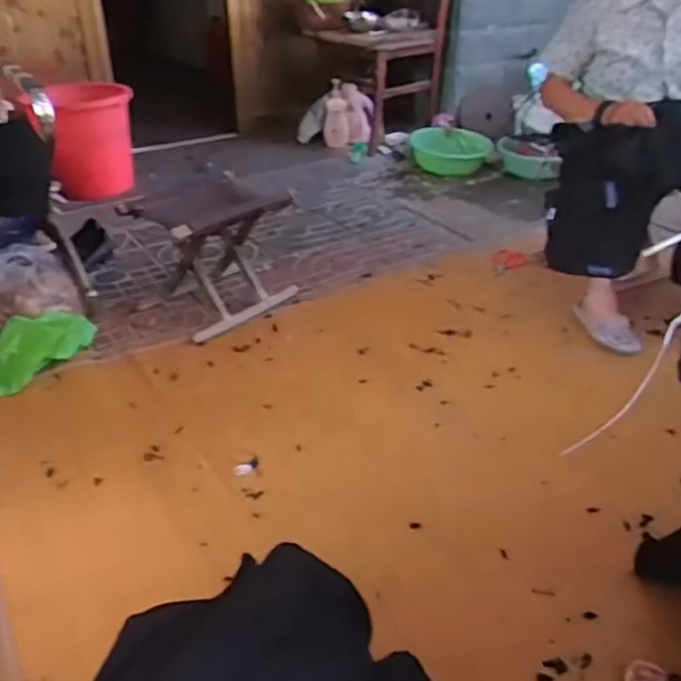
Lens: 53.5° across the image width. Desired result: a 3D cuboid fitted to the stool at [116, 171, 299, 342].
[{"bbox_3d":[-0.329,-0.248,1.782,0.370,0.342,0.350,-23,38,-33],"label":"stool"}]

